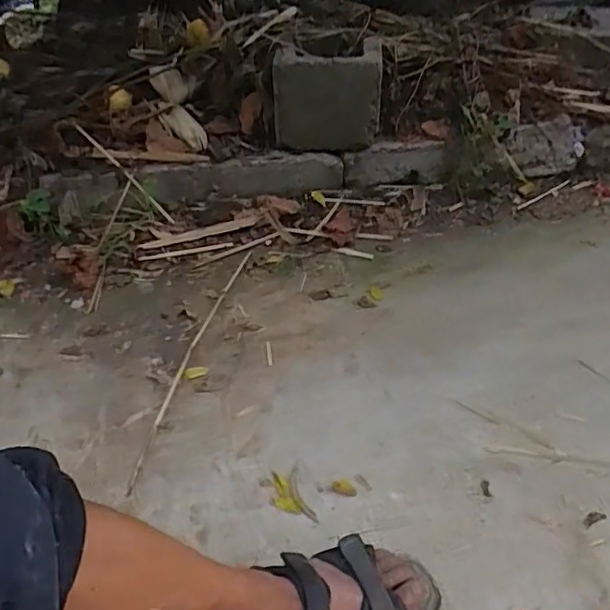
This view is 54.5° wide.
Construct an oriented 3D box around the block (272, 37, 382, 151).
[{"bbox_3d":[0.043,-0.429,1.214,0.214,0.176,0.135,1,42,1],"label":"block"}]

